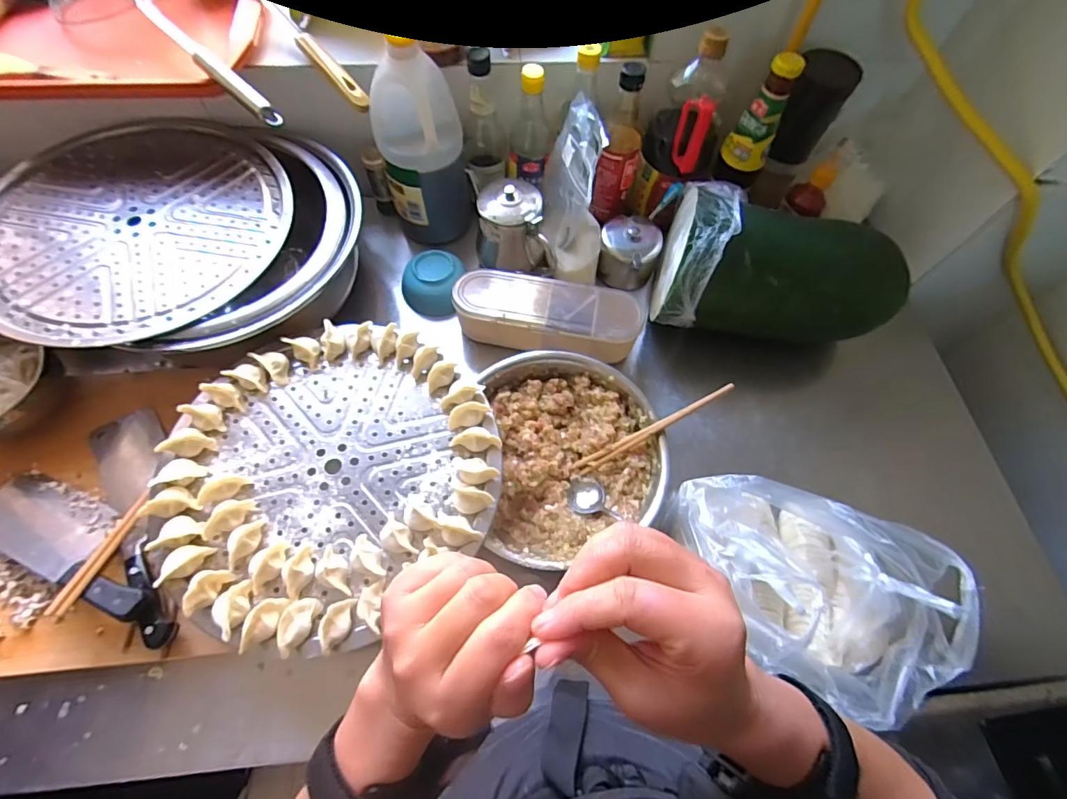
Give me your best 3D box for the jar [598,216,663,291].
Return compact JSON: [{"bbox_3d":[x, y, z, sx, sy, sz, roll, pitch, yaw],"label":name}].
[{"bbox_3d":[0.149,-0.232,0.746,0.091,0.079,0.103,16,65,5],"label":"jar"}]

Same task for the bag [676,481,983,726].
[{"bbox_3d":[0.269,0.184,0.489,0.253,0.118,0.177,31,67,12],"label":"bag"}]

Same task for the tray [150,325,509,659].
[{"bbox_3d":[-0.218,0.069,0.514,0.343,0.033,0.321,-38,72,-18],"label":"tray"}]

